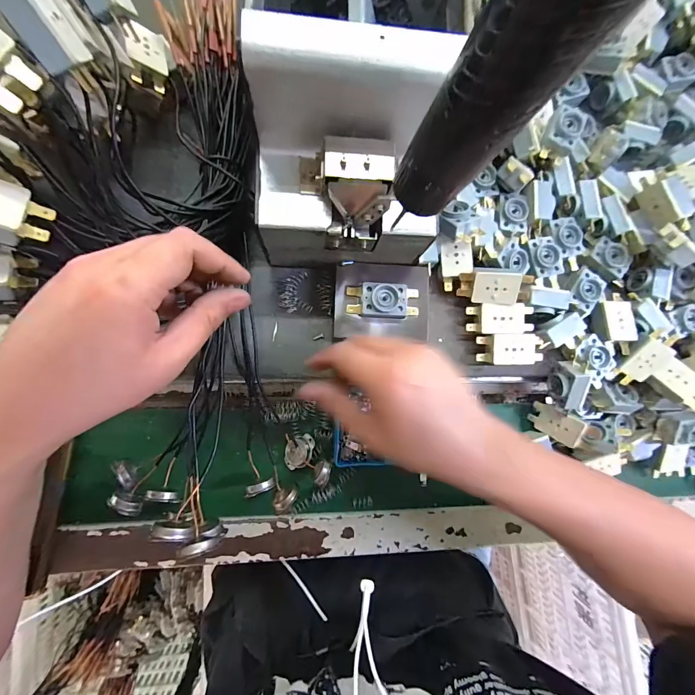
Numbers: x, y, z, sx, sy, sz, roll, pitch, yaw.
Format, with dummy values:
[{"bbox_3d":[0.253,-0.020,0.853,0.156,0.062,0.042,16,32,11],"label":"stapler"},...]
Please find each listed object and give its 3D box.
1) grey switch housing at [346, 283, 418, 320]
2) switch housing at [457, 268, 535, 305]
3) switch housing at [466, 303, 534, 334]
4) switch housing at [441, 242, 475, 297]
[{"bbox_3d":[0.031,-0.039,0.282,0.059,0.011,0.028,1,86,-7],"label":"grey switch housing"},{"bbox_3d":[0.129,-0.054,0.297,0.058,0.022,0.027,2,117,8],"label":"switch housing"},{"bbox_3d":[0.135,-0.025,0.306,0.055,0.023,0.026,-1,86,-7],"label":"switch housing"},{"bbox_3d":[0.098,-0.069,0.302,0.028,0.010,0.047,-7,94,-4],"label":"switch housing"}]

